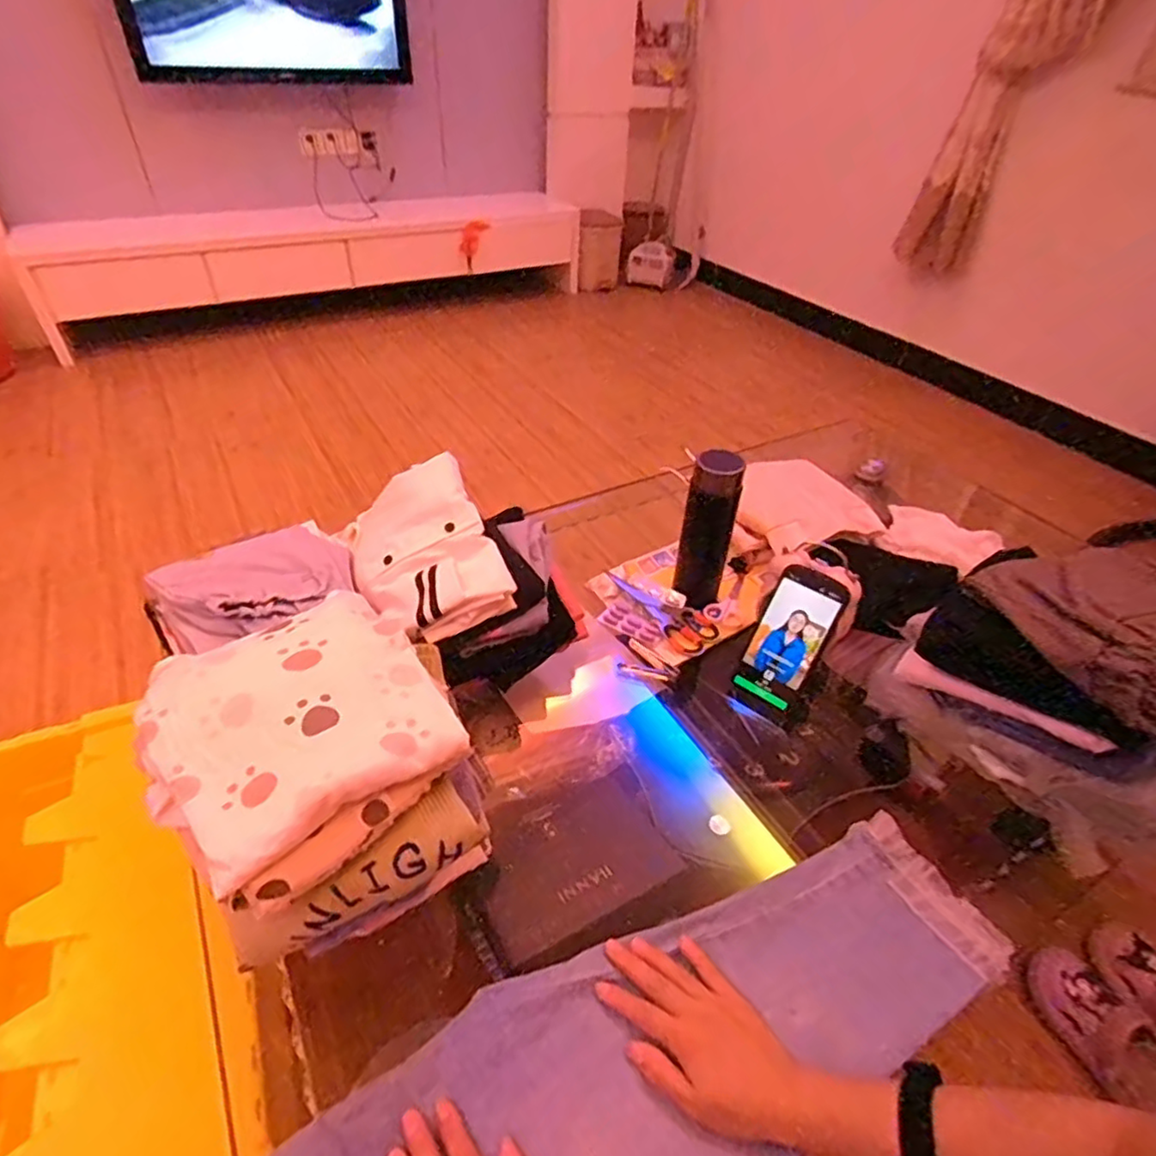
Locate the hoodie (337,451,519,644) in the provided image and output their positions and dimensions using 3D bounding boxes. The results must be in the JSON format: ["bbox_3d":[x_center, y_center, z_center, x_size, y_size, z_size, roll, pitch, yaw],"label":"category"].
[{"bbox_3d":[-0.177,-0.031,0.747,0.165,0.060,0.244,-34,62,-2],"label":"hoodie"}]

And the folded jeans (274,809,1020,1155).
[{"bbox_3d":[0.054,0.359,0.476,0.605,0.053,0.195,-15,45,-24],"label":"folded jeans"}]

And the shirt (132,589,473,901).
[{"bbox_3d":[-0.201,0.092,0.459,0.186,0.027,0.197,-22,47,-27],"label":"shirt"}]

